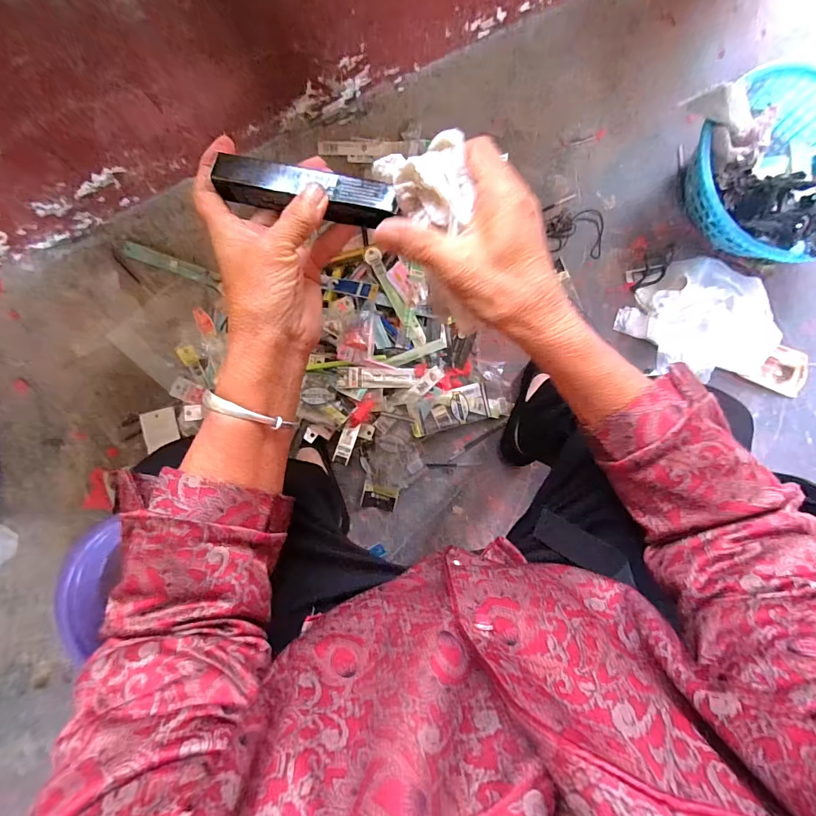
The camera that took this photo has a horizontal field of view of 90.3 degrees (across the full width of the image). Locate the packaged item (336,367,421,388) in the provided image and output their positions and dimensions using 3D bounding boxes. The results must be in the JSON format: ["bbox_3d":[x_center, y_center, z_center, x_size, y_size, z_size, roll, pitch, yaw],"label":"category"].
[{"bbox_3d":[-0.049,-0.051,0.689,0.138,0.020,0.034,-1,90,-17],"label":"packaged item"}]

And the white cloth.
[{"bbox_3d":[0.014,-0.133,0.244,0.051,0.021,0.056,-21,91,-4],"label":"white cloth"}]

